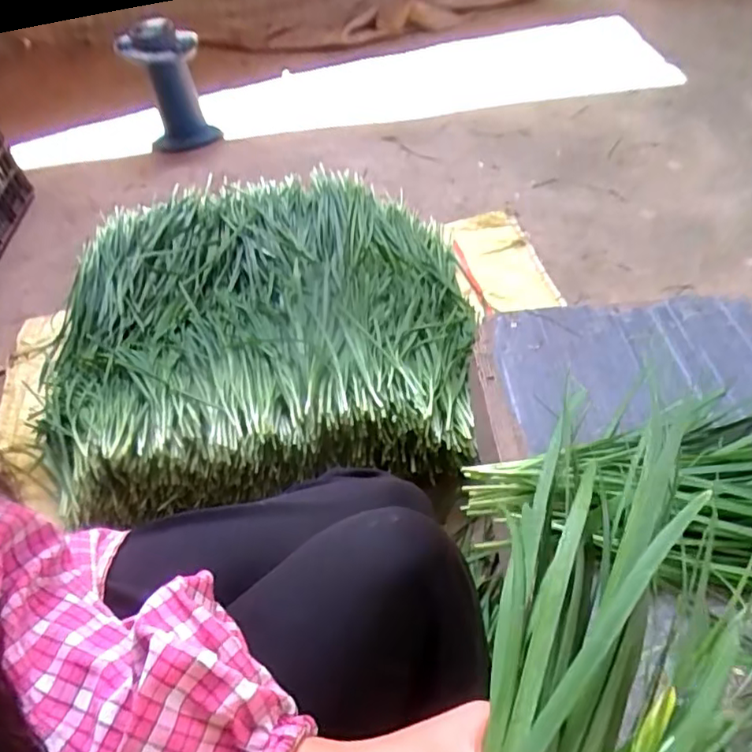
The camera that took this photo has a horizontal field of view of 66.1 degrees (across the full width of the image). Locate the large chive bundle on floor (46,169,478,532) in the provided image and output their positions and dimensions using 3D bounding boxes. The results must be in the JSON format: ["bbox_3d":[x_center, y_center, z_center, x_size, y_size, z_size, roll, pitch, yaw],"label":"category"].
[{"bbox_3d":[-0.191,-0.116,1.014,0.733,0.183,0.723,-4,47,4],"label":"large chive bundle on floor"}]

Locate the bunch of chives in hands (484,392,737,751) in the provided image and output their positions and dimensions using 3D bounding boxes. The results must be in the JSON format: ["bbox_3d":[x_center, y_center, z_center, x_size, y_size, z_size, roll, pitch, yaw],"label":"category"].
[{"bbox_3d":[0.085,0.130,0.231,0.081,0.027,0.281,14,57,19],"label":"bunch of chives in hands"}]

